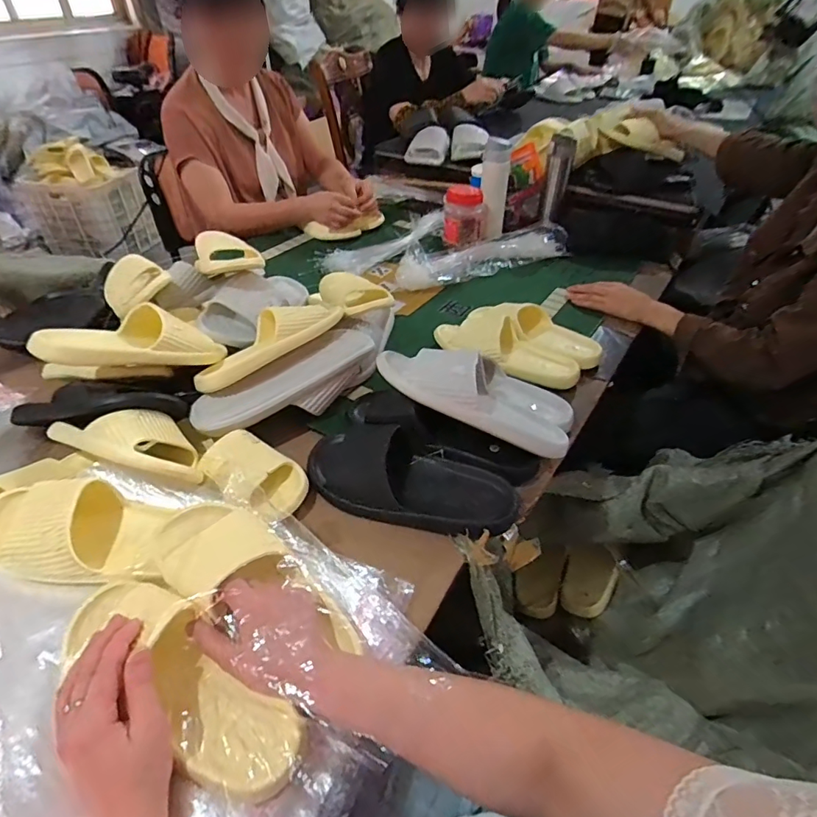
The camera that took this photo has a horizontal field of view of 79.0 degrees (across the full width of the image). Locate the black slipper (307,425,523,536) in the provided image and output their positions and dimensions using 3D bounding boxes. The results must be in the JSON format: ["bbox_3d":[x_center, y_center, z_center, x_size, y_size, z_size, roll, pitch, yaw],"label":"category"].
[{"bbox_3d":[-0.003,0.091,0.622,0.270,0.064,0.101,17,45,19],"label":"black slipper"}]

